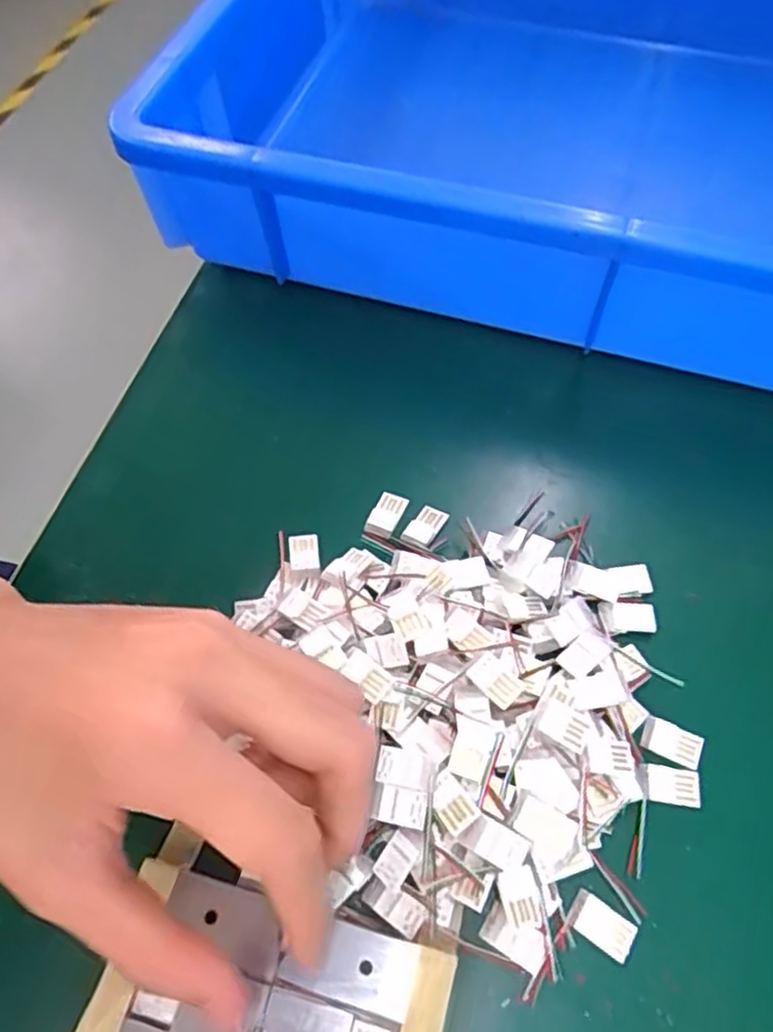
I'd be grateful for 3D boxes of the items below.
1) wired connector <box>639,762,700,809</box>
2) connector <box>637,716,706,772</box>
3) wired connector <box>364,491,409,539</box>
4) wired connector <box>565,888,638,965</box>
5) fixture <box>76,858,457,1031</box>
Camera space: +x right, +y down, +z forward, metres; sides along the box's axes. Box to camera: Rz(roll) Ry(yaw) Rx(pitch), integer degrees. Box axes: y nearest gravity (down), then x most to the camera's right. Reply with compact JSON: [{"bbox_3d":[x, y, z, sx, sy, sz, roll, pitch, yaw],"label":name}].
[{"bbox_3d":[0.096,0.091,0.242,0.020,0.004,0.012,8,62,6],"label":"wired connector"},{"bbox_3d":[0.099,0.078,0.246,0.020,0.004,0.011,22,64,13],"label":"connector"},{"bbox_3d":[0.000,-0.001,0.292,0.012,0.004,0.020,21,64,13],"label":"wired connector"},{"bbox_3d":[0.067,0.127,0.222,0.021,0.004,0.012,30,66,17],"label":"wired connector"},{"bbox_3d":[-0.034,0.140,0.207,0.098,0.009,0.049,13,62,9],"label":"fixture"}]

